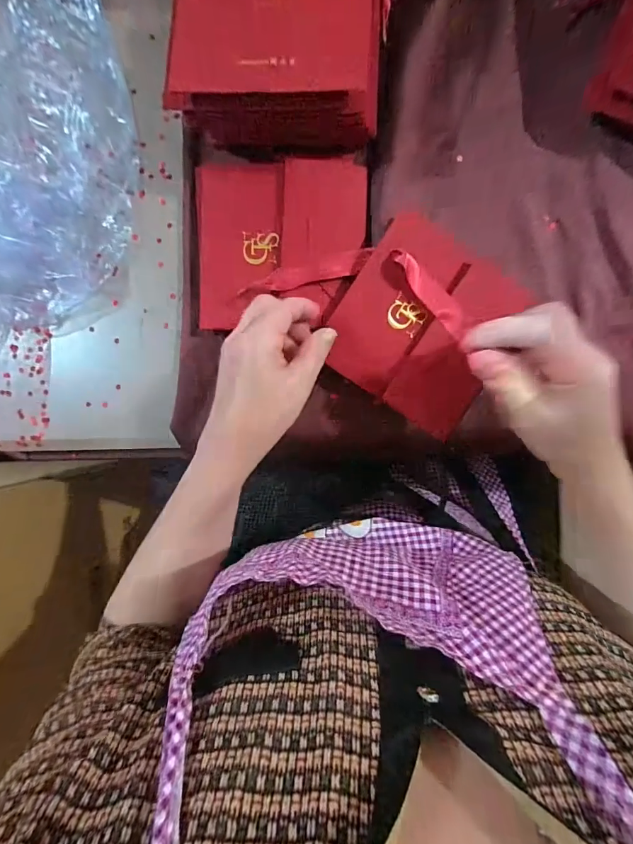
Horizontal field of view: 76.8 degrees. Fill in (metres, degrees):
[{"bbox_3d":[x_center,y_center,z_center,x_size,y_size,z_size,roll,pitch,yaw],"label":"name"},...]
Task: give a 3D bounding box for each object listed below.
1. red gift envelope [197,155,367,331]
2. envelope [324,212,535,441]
[{"bbox_3d":[-0.030,-0.154,0.337,0.143,0.012,0.135,-3,89,3],"label":"red gift envelope"},{"bbox_3d":[0.086,-0.077,0.325,0.135,0.017,0.131,33,100,-3],"label":"envelope"}]

